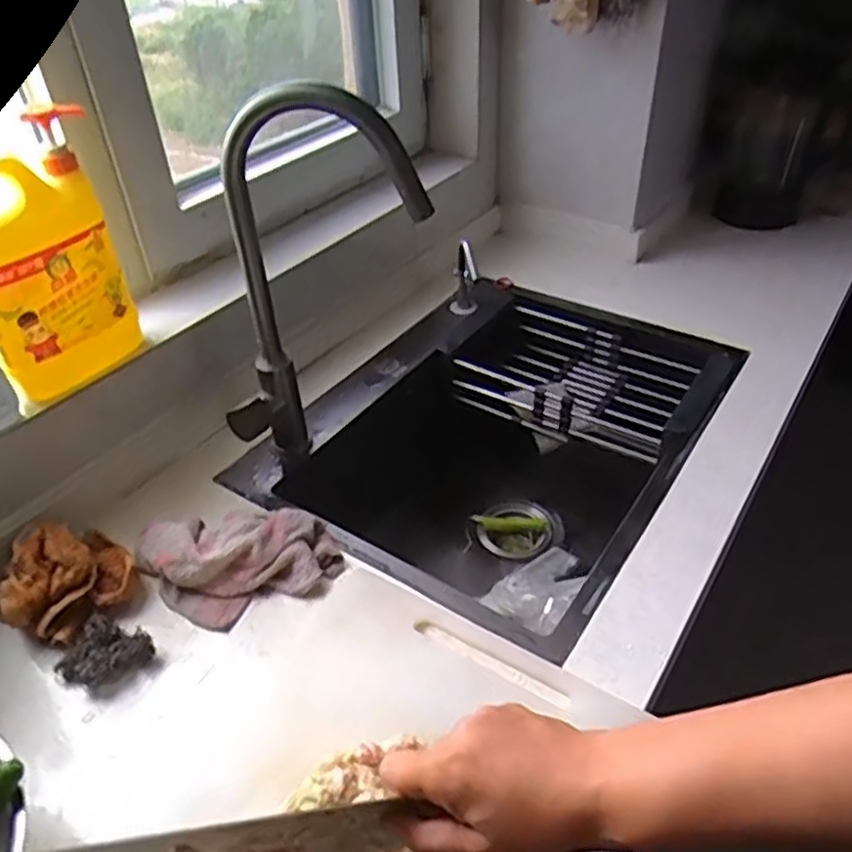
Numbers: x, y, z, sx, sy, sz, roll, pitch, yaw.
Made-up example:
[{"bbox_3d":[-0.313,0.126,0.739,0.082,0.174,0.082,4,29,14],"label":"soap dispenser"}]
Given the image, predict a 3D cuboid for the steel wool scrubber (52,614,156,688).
[{"bbox_3d":[-0.293,0.205,0.645,0.069,0.031,0.059,14,42,19],"label":"steel wool scrubber"}]

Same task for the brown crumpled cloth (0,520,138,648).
[{"bbox_3d":[-0.341,0.146,0.686,0.098,0.073,0.115,5,40,10],"label":"brown crumpled cloth"}]

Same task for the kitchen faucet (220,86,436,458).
[{"bbox_3d":[-0.111,-0.125,0.744,0.232,0.421,0.056,-6,39,-4],"label":"kitchen faucet"}]

